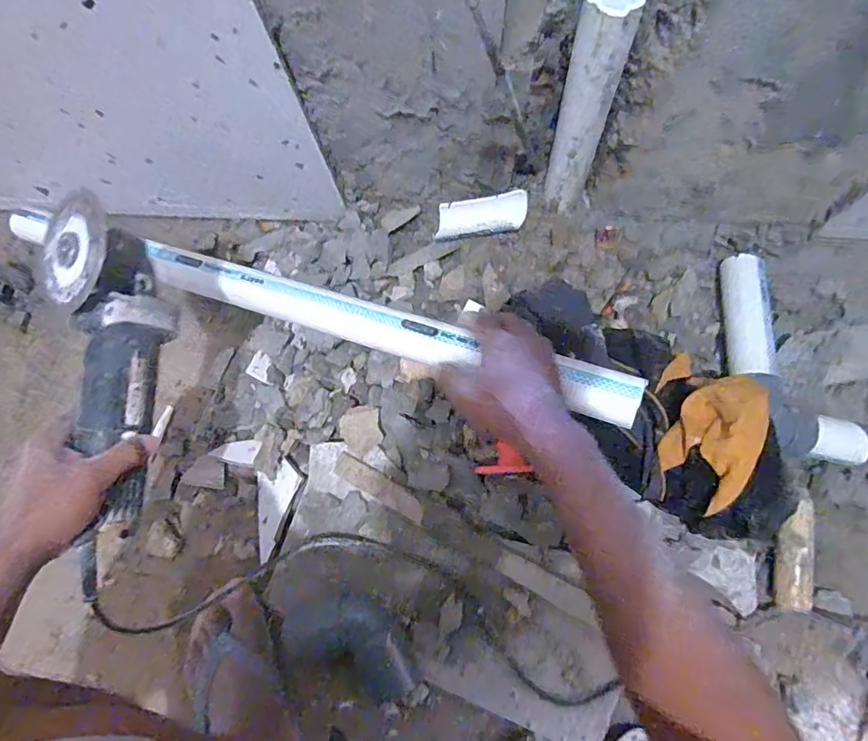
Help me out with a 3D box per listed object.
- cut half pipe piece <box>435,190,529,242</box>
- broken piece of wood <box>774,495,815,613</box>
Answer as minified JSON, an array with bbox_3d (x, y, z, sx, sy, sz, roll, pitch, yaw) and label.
[{"bbox_3d":[0.061,-0.195,0.656,0.116,0.023,0.054,-9,78,15],"label":"cut half pipe piece"},{"bbox_3d":[0.390,0.199,0.557,0.028,0.034,0.116,7,77,5],"label":"broken piece of wood"}]

